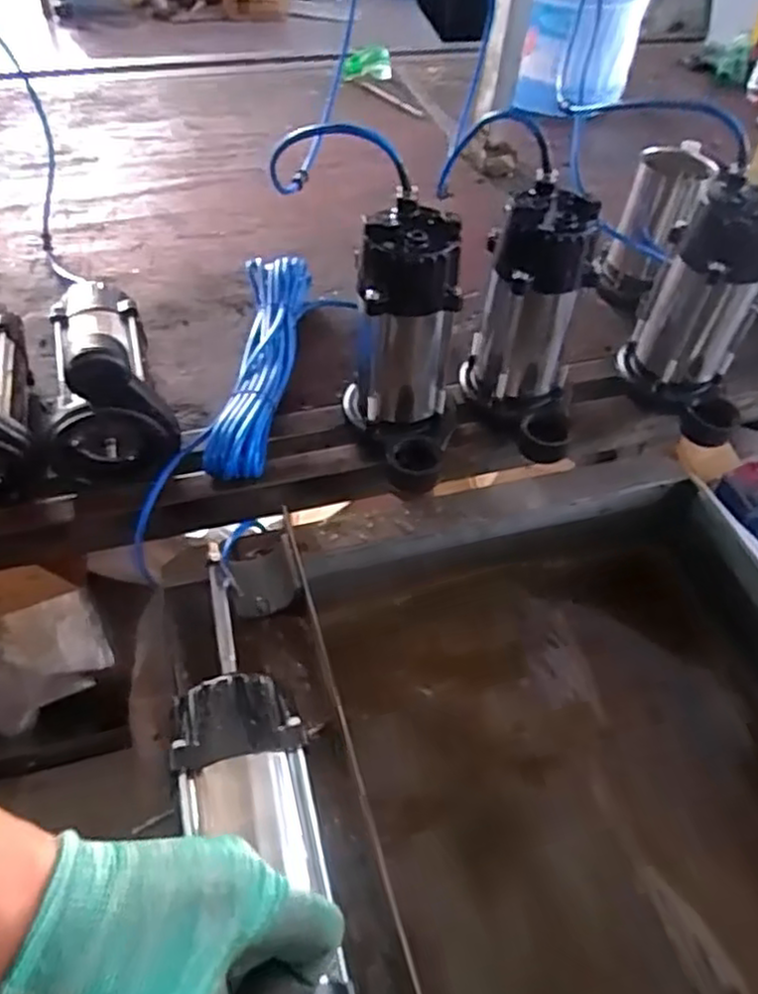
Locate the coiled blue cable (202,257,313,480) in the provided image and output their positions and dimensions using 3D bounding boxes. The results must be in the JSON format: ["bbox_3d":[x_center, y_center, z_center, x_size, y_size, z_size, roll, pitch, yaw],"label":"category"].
[{"bbox_3d":[-0.133,-0.158,0.808,0.079,0.054,0.345,2,50,0],"label":"coiled blue cable"}]

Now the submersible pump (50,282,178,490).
[{"bbox_3d":[-0.292,-0.138,0.719,0.121,0.150,0.227,-18,53,-16],"label":"submersible pump"}]

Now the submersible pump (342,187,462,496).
[{"bbox_3d":[0.028,-0.135,0.679,0.100,0.234,0.145,-11,51,-11],"label":"submersible pump"}]

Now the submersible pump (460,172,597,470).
[{"bbox_3d":[0.149,-0.161,0.703,0.110,0.231,0.123,7,50,4],"label":"submersible pump"}]

